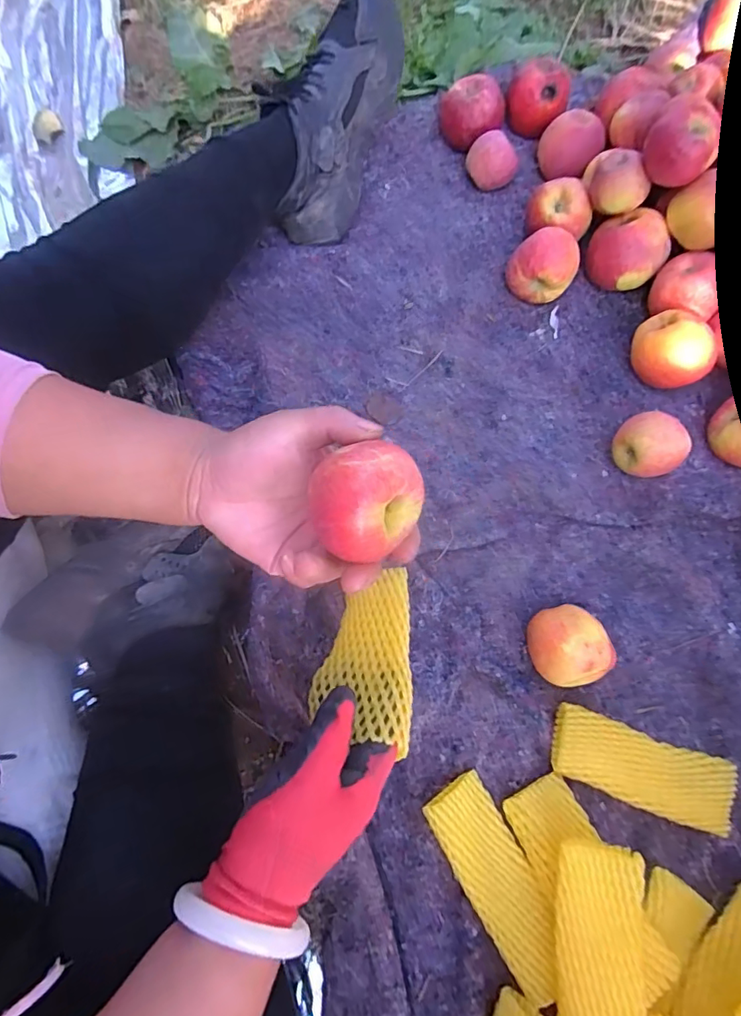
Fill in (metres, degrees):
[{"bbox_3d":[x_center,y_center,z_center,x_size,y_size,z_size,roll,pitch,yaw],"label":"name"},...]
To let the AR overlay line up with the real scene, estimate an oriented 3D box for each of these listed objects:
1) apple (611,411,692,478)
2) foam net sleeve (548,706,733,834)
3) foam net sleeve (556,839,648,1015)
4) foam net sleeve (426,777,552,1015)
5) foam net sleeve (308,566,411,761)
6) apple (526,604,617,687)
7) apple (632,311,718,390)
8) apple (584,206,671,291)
[{"bbox_3d":[0.282,-0.059,0.532,0.064,0.055,0.062,-1,72,2],"label":"apple"},{"bbox_3d":[0.231,0.221,0.442,0.150,0.030,0.060,17,72,8],"label":"foam net sleeve"},{"bbox_3d":[0.165,0.324,0.367,0.059,0.023,0.150,3,69,10],"label":"foam net sleeve"},{"bbox_3d":[0.104,0.301,0.425,0.055,0.035,0.148,-30,72,-8],"label":"foam net sleeve"},{"bbox_3d":[-0.009,0.121,0.421,0.081,0.015,0.145,-16,41,19],"label":"foam net sleeve"},{"bbox_3d":[0.175,0.126,0.471,0.062,0.054,0.068,-1,72,2],"label":"apple"},{"bbox_3d":[0.325,-0.170,0.571,0.080,0.074,0.069,38,76,14],"label":"apple"},{"bbox_3d":[0.295,-0.295,0.608,0.085,0.081,0.073,34,77,13],"label":"apple"}]

